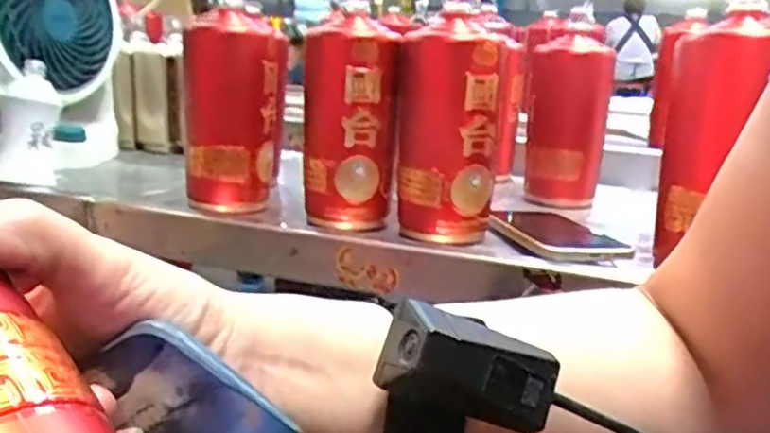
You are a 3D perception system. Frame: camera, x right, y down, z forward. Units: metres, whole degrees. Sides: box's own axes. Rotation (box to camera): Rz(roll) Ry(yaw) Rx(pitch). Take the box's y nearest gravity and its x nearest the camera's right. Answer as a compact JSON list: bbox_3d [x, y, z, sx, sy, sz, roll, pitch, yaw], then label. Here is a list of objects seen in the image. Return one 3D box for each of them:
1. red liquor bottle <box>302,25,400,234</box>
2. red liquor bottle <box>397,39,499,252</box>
[{"bbox_3d":[-0.033,-0.078,0.590,0.073,0.166,0.061,-1,16,-13],"label":"red liquor bottle"},{"bbox_3d":[0.049,-0.061,0.553,0.079,0.160,0.064,3,15,1],"label":"red liquor bottle"}]

